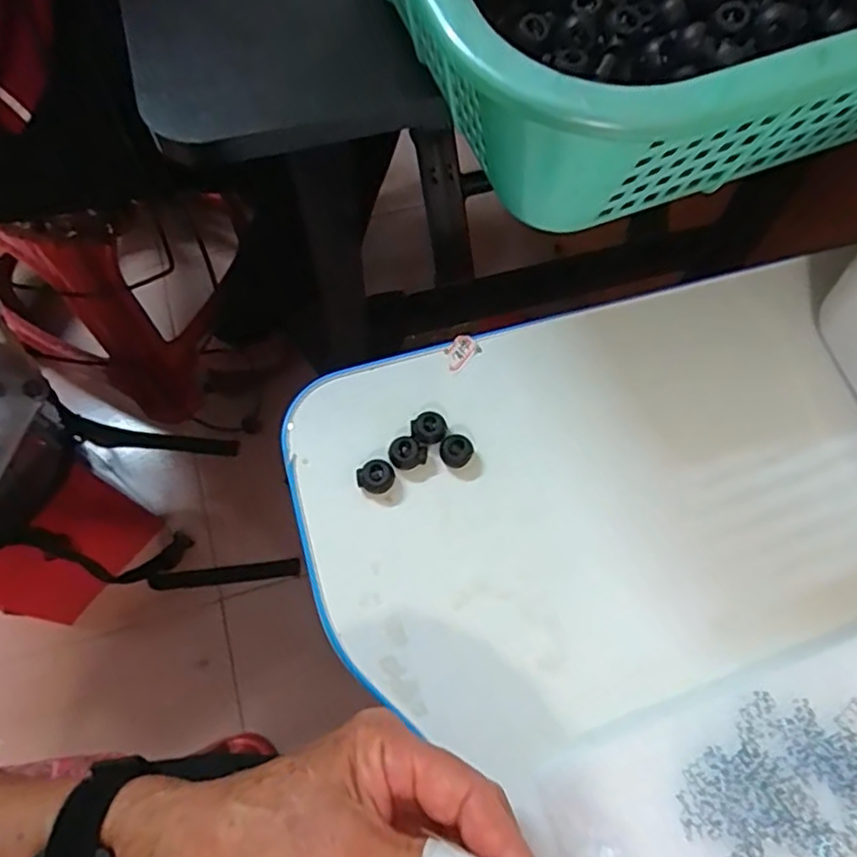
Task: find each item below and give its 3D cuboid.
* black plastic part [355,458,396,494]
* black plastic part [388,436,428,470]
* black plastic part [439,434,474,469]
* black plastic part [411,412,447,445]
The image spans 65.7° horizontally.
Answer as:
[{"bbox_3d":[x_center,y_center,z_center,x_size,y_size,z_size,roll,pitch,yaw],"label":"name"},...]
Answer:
[{"bbox_3d":[-0.028,0.026,0.349,0.020,0.011,0.016,-18,67,-8],"label":"black plastic part"},{"bbox_3d":[-0.011,0.013,0.354,0.019,0.009,0.016,-20,67,-9],"label":"black plastic part"},{"bbox_3d":[0.014,0.013,0.354,0.016,0.015,0.015,0,65,0],"label":"black plastic part"},{"bbox_3d":[0.000,0.001,0.359,0.019,0.009,0.016,-14,66,-6],"label":"black plastic part"}]

